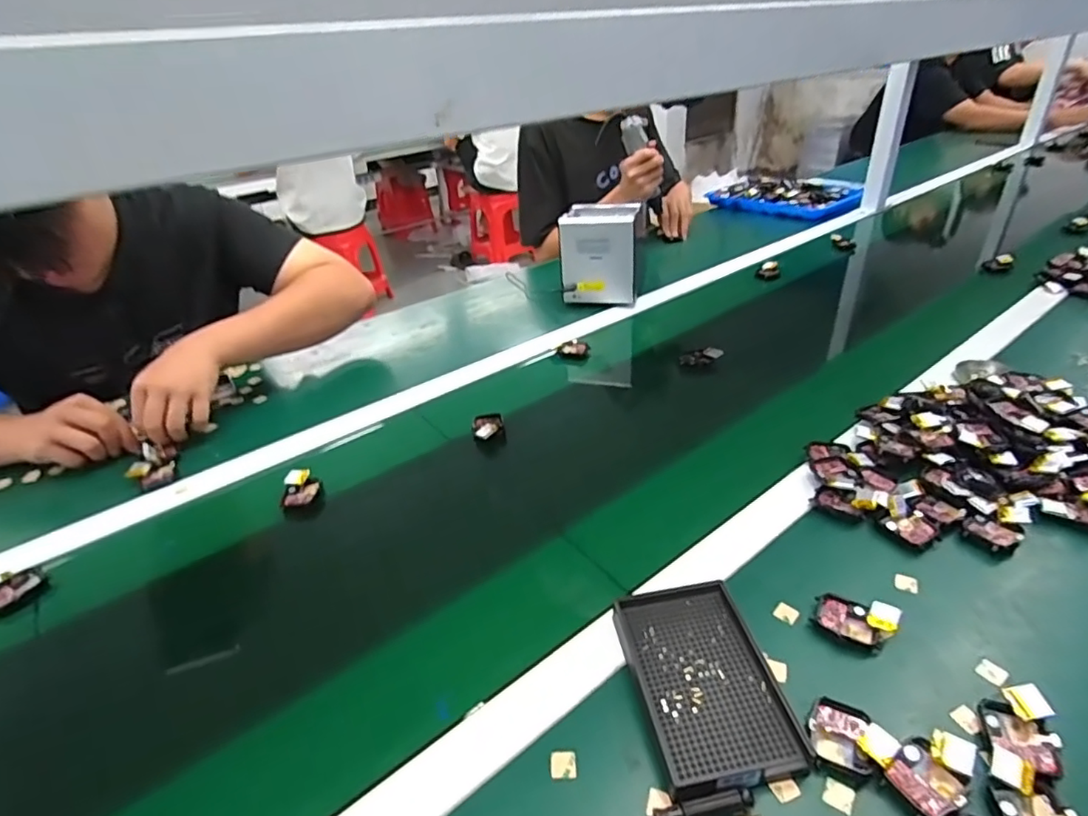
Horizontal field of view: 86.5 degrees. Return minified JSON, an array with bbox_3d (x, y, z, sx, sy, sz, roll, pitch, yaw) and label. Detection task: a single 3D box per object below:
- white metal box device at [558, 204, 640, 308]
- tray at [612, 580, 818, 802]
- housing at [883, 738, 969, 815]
[{"bbox_3d":[0.100,-0.260,1.001,0.128,0.155,0.112,3,33,11],"label":"white metal box device"},{"bbox_3d":[0.109,0.189,0.405,0.091,0.025,0.141,-9,32,-7],"label":"tray"},{"bbox_3d":[0.229,0.222,0.345,0.038,0.008,0.037,-17,34,-19],"label":"housing"}]

